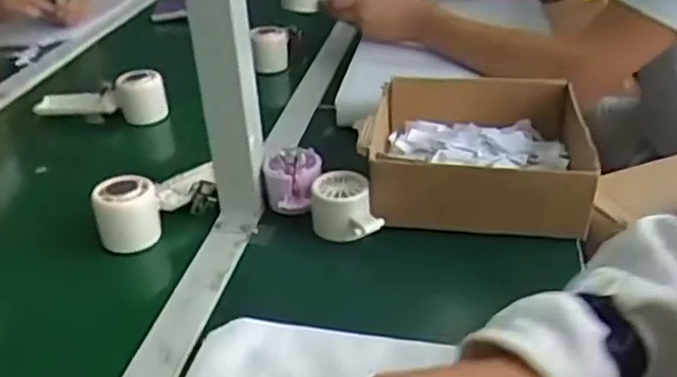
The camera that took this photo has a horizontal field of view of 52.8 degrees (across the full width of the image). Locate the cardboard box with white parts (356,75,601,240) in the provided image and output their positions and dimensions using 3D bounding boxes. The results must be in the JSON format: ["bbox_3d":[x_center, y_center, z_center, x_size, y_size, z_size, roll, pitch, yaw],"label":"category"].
[{"bbox_3d":[0.139,-0.045,0.703,0.206,0.067,0.215,2,32,7],"label":"cardboard box with white parts"}]

